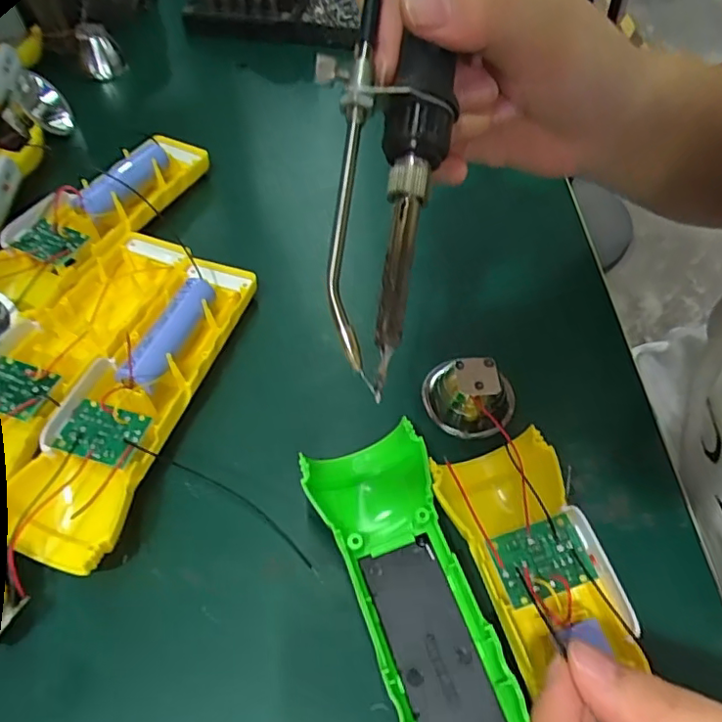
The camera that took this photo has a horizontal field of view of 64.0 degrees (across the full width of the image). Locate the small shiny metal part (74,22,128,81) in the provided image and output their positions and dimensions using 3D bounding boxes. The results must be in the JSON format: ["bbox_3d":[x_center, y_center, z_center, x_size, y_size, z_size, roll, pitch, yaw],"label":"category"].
[{"bbox_3d":[-0.199,-0.237,0.445,0.029,0.036,0.025,-20,58,-11],"label":"small shiny metal part"}]

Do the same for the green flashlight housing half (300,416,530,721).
[{"bbox_3d":[0.024,0.103,0.215,0.047,0.026,0.161,-16,58,-9],"label":"green flashlight housing half"}]

